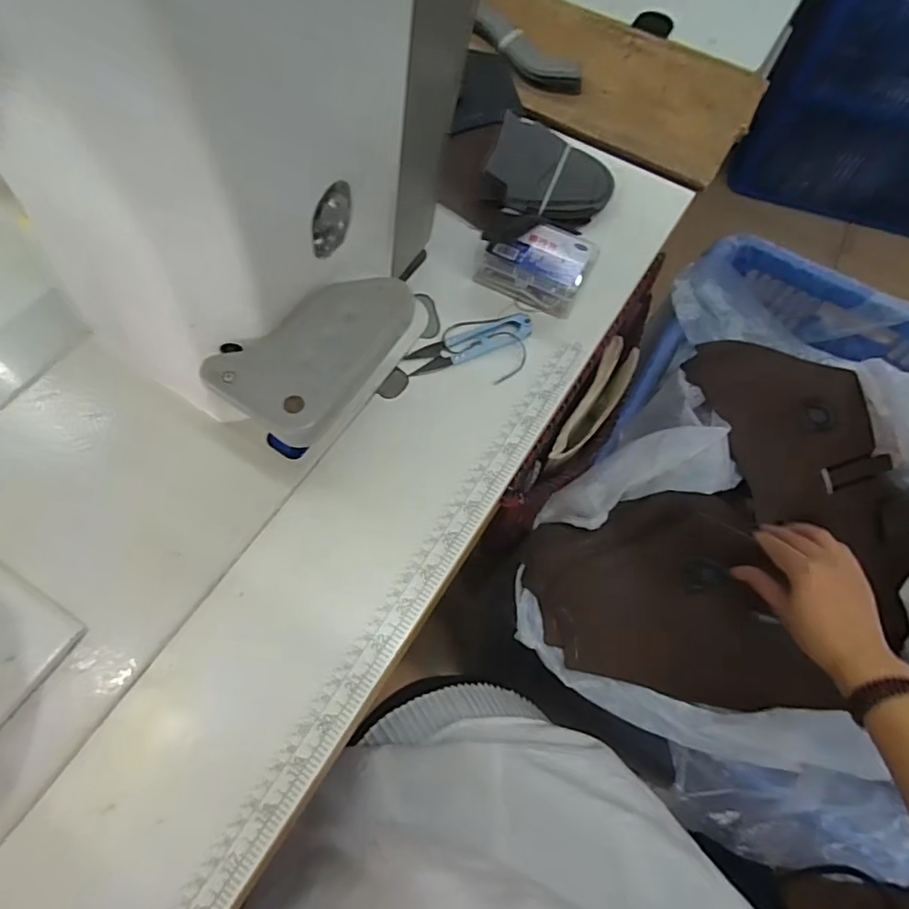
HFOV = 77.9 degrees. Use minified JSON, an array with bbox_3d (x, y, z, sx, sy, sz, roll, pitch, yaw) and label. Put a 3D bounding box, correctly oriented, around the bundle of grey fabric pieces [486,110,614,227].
[{"bbox_3d":[0.083,-0.239,0.477,0.102,0.025,0.096,15,66,4],"label":"bundle of grey fabric pieces"}]

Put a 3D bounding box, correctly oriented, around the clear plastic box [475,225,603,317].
[{"bbox_3d":[0.064,-0.149,0.441,0.080,0.034,0.053,24,67,8],"label":"clear plastic box"}]

